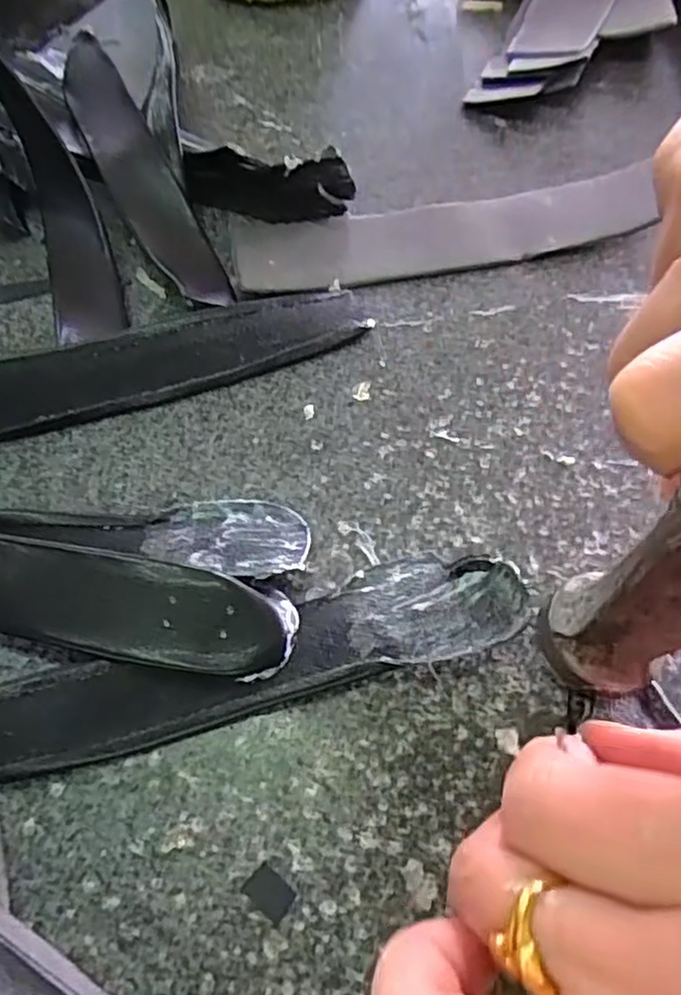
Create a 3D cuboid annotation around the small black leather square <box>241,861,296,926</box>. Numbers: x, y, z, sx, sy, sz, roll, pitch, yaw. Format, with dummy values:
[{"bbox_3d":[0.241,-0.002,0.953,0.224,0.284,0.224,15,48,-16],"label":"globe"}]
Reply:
[{"bbox_3d":[-0.016,0.087,0.151,0.011,0.004,0.008,35,67,21],"label":"small black leather square"}]

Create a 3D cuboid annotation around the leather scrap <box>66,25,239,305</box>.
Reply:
[{"bbox_3d":[-0.082,-0.130,0.266,0.024,0.022,0.158,-25,61,-12],"label":"leather scrap"}]

